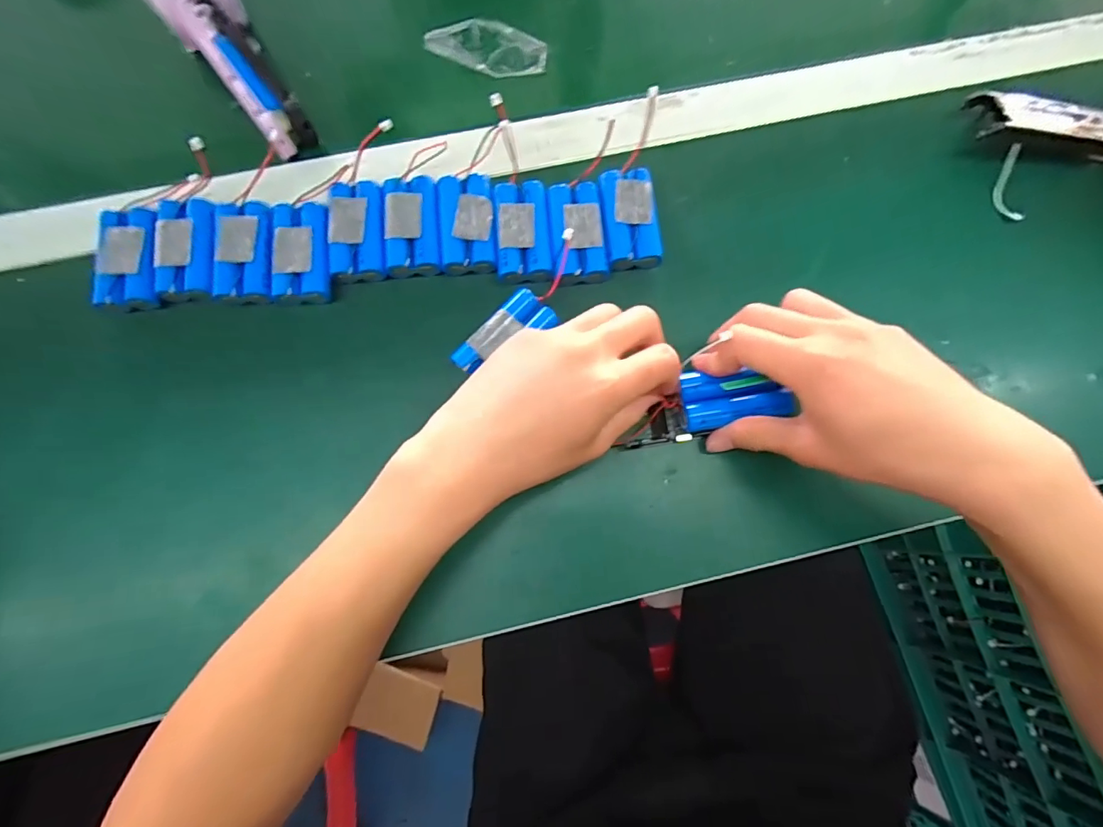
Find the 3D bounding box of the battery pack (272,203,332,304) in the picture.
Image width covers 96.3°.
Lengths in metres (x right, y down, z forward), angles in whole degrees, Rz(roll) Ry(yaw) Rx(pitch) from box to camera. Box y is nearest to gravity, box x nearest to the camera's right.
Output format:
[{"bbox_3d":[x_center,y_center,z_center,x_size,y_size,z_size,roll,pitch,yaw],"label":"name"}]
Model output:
[{"bbox_3d":[-0.161,-0.105,0.319,0.036,0.014,0.066,-4,76,-1],"label":"battery pack"}]

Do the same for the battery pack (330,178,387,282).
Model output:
[{"bbox_3d":[-0.127,-0.121,0.325,0.034,0.016,0.067,-4,76,-1],"label":"battery pack"}]

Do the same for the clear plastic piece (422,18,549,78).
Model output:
[{"bbox_3d":[-0.049,-0.280,0.378,0.089,0.007,0.043,19,76,5],"label":"clear plastic piece"}]

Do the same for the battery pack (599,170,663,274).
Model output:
[{"bbox_3d":[0.053,-0.132,0.333,0.035,0.017,0.069,-5,76,-1],"label":"battery pack"}]

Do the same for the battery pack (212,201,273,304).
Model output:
[{"bbox_3d":[-0.198,-0.106,0.316,0.034,0.015,0.067,-6,76,-2],"label":"battery pack"}]

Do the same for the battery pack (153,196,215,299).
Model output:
[{"bbox_3d":[-0.233,-0.106,0.320,0.036,0.018,0.067,-6,76,-1],"label":"battery pack"}]

